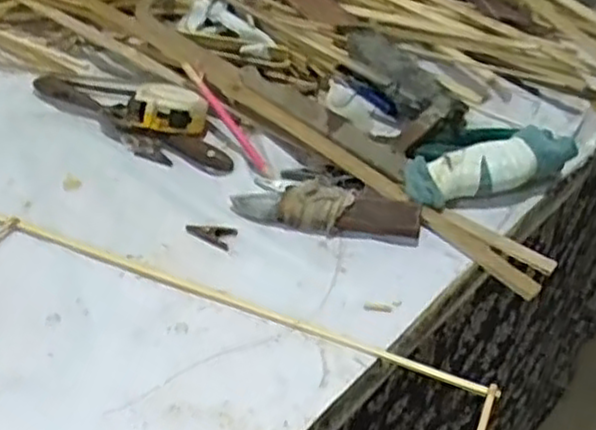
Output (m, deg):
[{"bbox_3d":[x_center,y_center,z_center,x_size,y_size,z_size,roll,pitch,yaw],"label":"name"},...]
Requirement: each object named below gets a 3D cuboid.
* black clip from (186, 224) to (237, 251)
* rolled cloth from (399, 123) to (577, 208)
[{"bbox_3d":[-0.068,0.014,0.568,0.040,0.004,0.021,15,41,15],"label":"black clip"},{"bbox_3d":[0.160,-0.040,0.613,0.157,0.039,0.052,-13,42,-17],"label":"rolled cloth"}]

